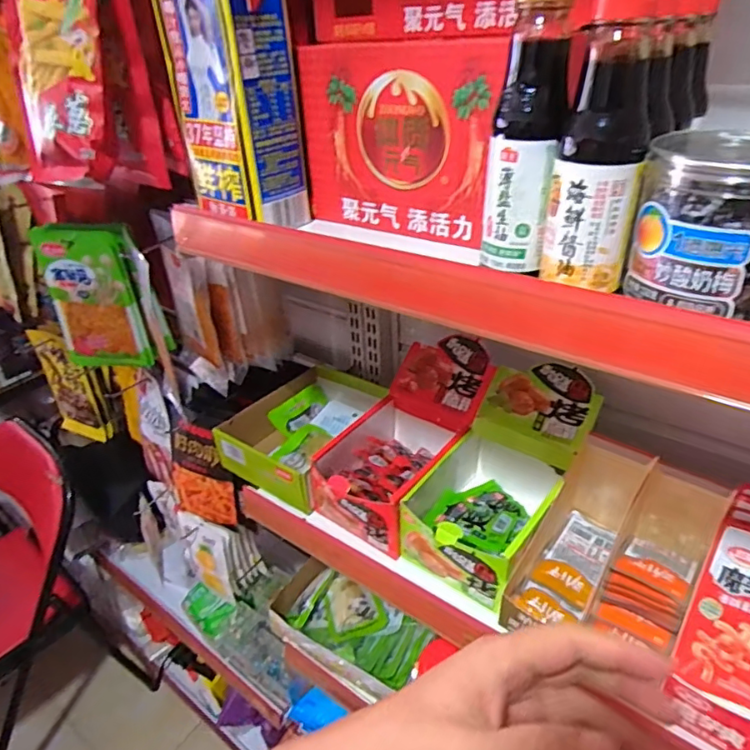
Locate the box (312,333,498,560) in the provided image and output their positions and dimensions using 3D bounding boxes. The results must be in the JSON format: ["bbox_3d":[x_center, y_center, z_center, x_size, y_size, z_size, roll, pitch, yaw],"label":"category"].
[{"bbox_3d":[0.037,0.071,0.670,0.135,0.129,0.251,20,40,33],"label":"box"}]

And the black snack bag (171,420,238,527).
[{"bbox_3d":[-0.265,0.150,0.835,0.122,0.142,0.048,14,37,26],"label":"black snack bag"}]

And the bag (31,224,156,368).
[{"bbox_3d":[-0.378,-0.102,0.755,0.148,0.211,0.031,8,33,12],"label":"bag"}]

